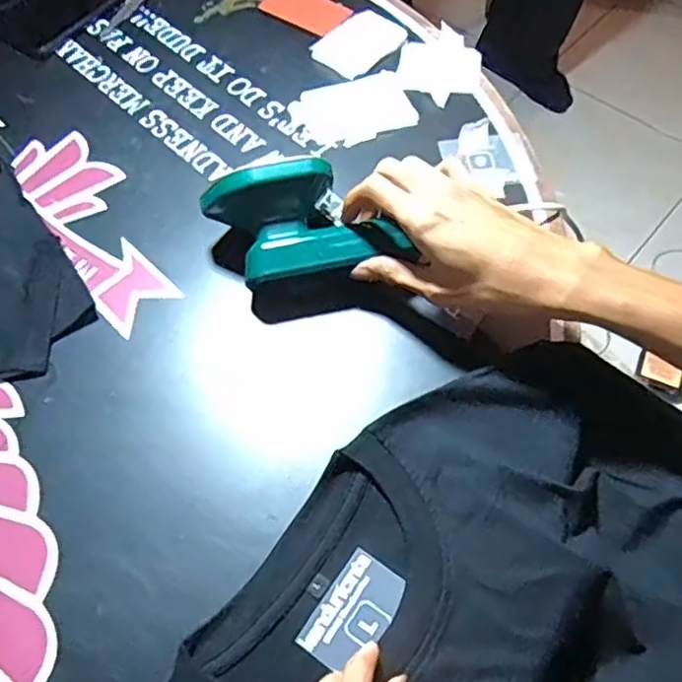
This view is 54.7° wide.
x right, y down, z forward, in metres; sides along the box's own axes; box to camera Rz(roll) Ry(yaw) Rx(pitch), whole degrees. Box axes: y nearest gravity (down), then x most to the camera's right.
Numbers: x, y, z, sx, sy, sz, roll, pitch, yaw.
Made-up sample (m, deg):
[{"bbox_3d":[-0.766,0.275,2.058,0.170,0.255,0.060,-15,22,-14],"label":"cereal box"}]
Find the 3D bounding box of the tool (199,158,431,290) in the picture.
[{"bbox_3d":[-0.029,-0.089,0.484,0.126,0.075,0.087,-13,61,-5],"label":"tool"}]

